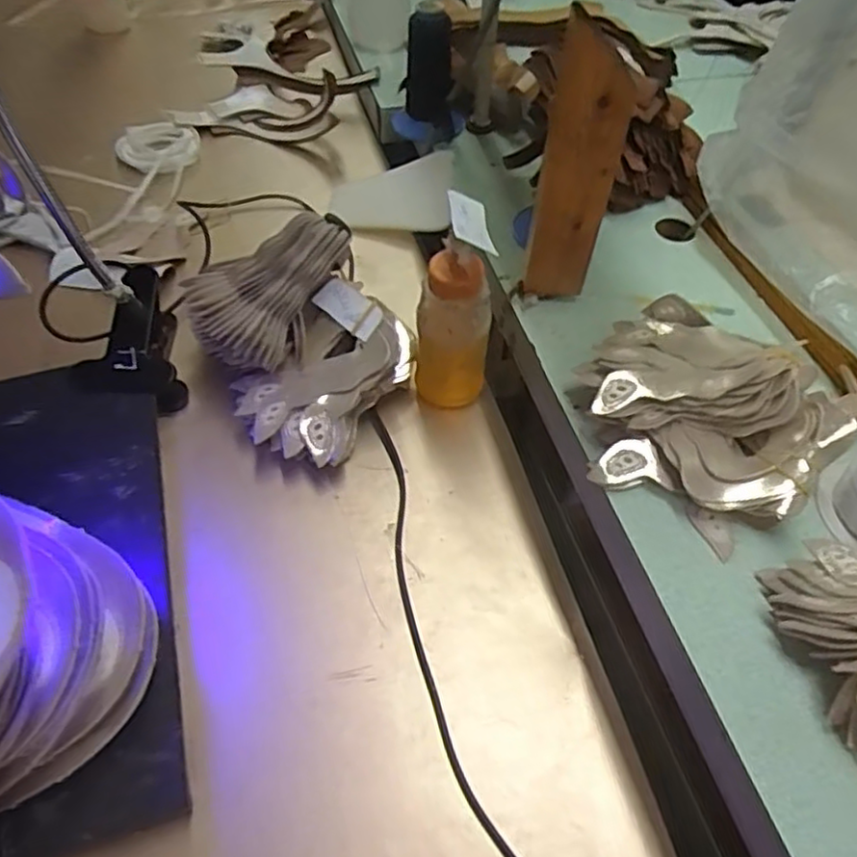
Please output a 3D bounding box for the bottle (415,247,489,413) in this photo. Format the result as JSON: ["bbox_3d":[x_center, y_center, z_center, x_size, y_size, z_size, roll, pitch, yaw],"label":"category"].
[{"bbox_3d":[0.016,-0.064,0.468,0.040,0.127,0.040,29,57,22],"label":"bottle"}]

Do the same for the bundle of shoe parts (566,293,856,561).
[{"bbox_3d":[0.168,-0.016,0.427,0.160,0.063,0.145,38,60,25],"label":"bundle of shoe parts"}]

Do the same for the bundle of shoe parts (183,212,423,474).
[{"bbox_3d":[-0.087,-0.068,0.476,0.128,0.108,0.164,-27,56,-20],"label":"bundle of shoe parts"}]

